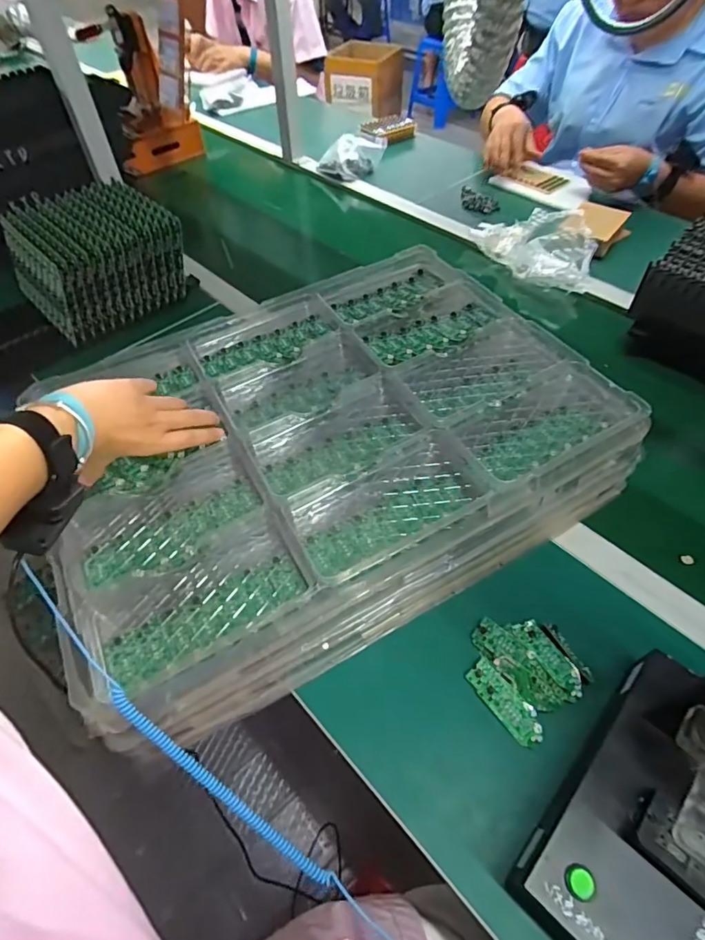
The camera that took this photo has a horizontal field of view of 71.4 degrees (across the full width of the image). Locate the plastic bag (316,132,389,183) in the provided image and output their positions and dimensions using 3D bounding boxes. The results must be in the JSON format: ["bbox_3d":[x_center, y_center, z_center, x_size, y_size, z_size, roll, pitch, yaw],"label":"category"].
[{"bbox_3d":[-0.002,-0.709,1.110,0.107,0.051,0.140,35,61,25],"label":"plastic bag"}]

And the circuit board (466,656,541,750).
[{"bbox_3d":[0.132,0.200,0.423,0.028,0.009,0.072,-34,58,-22],"label":"circuit board"}]

